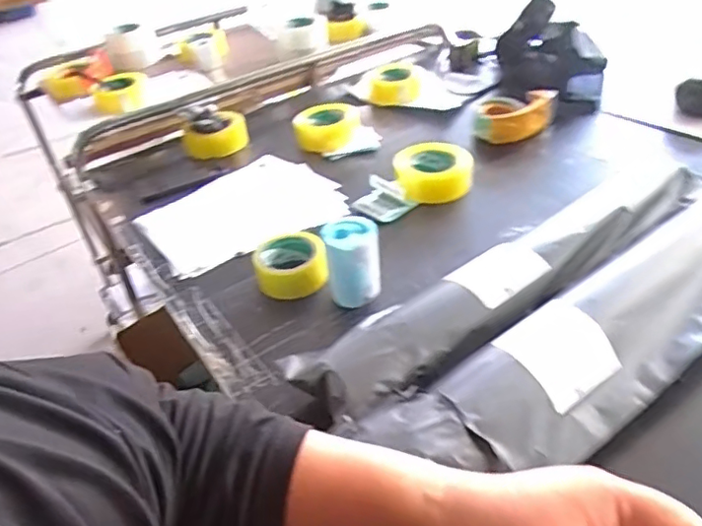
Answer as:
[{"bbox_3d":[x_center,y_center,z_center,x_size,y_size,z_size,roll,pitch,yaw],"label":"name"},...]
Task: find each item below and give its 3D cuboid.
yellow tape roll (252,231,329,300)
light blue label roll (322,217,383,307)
[{"bbox_3d":[-0.090,0.004,0.861,0.105,0.047,0.105,-4,40,3],"label":"yellow tape roll"},{"bbox_3d":[0.004,-0.003,0.799,0.072,0.104,0.076,-4,40,3],"label":"light blue label roll"}]

